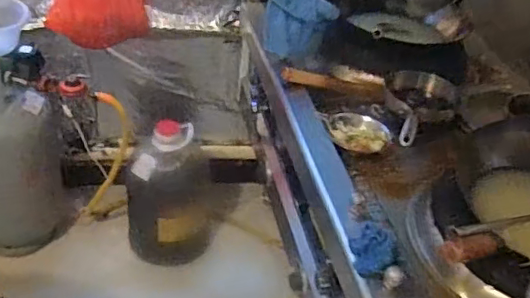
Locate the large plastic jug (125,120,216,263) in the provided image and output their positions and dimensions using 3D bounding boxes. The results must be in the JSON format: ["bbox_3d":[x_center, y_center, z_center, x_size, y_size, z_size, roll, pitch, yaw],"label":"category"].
[{"bbox_3d":[-0.304,0.125,1.828,0.280,0.502,0.235,0,37,-10],"label":"large plastic jug"}]

